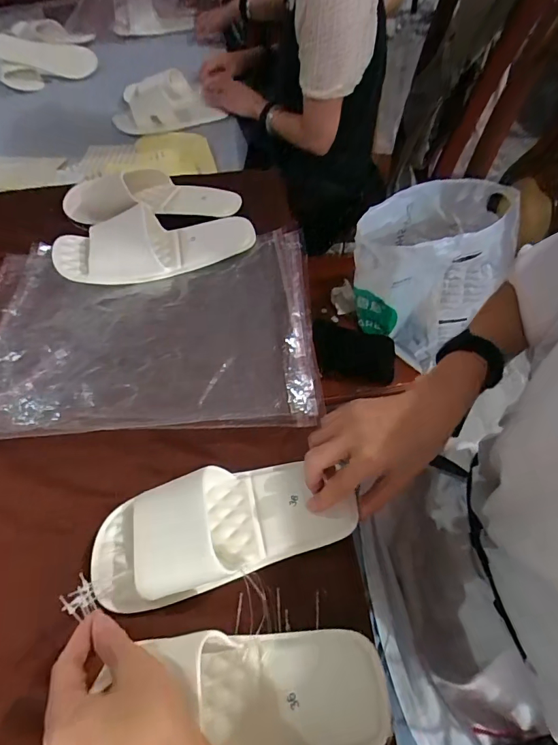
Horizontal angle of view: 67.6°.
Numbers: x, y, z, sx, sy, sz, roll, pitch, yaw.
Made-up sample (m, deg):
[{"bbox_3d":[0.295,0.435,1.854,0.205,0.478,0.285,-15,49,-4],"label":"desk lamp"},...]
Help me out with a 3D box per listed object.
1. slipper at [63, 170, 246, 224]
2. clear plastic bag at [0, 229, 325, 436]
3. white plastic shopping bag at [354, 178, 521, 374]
[{"bbox_3d":[-0.194,-0.278,0.623,0.265,0.051,0.099,5,57,6],"label":"slipper"},{"bbox_3d":[-0.155,-0.059,0.491,0.387,0.032,0.277,-3,57,3],"label":"clear plastic bag"},{"bbox_3d":[0.310,-0.217,0.839,0.267,0.257,0.289,29,62,19],"label":"white plastic shopping bag"}]

